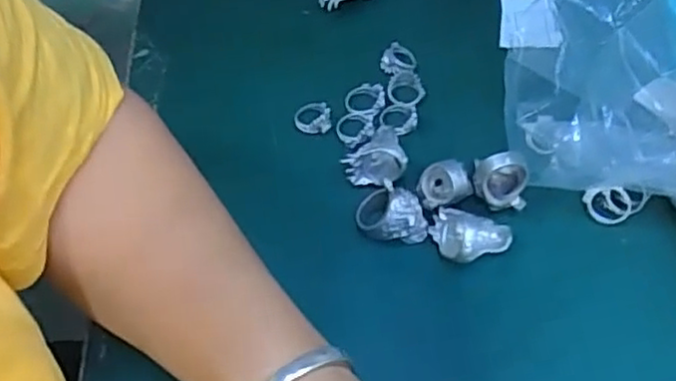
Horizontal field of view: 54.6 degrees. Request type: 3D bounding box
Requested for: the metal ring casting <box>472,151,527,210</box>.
[{"bbox_3d":[0.085,-0.005,0.343,0.029,0.032,0.016,13,57,10],"label":"metal ring casting"}]

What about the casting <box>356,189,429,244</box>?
[{"bbox_3d":[0.027,0.013,0.337,0.037,0.027,0.022,26,60,18],"label":"casting"}]

